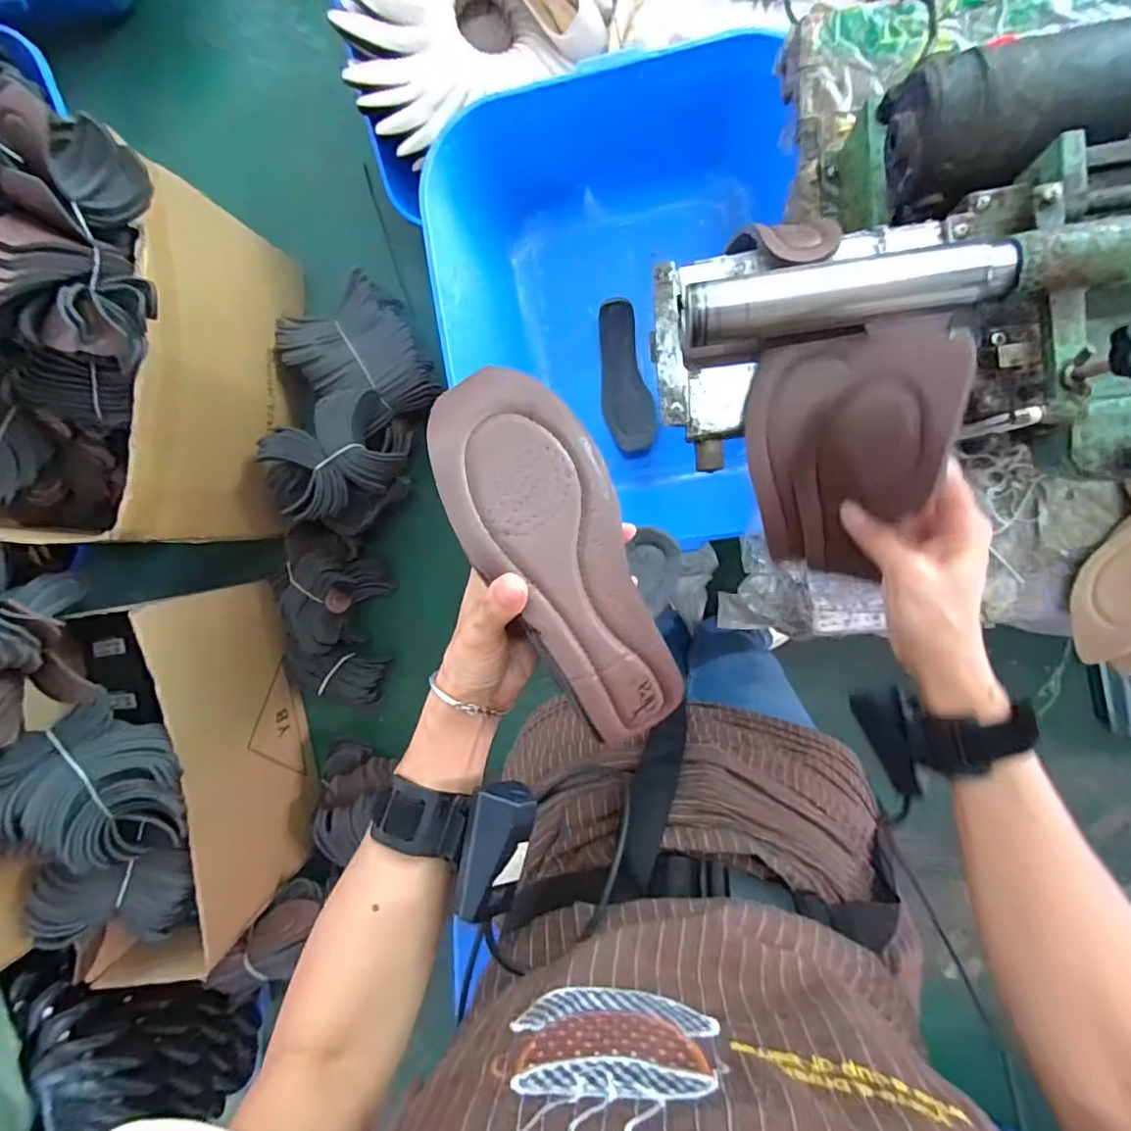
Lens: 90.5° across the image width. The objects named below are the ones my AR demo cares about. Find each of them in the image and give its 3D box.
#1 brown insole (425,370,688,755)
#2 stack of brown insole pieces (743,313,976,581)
[{"bbox_3d":[-0.005,-0.002,0.290,0.083,0.033,0.208,-28,91,-9],"label":"brown insole"},{"bbox_3d":[0.174,-0.059,0.336,0.038,0.143,0.153,-28,106,-25],"label":"stack of brown insole pieces"}]

